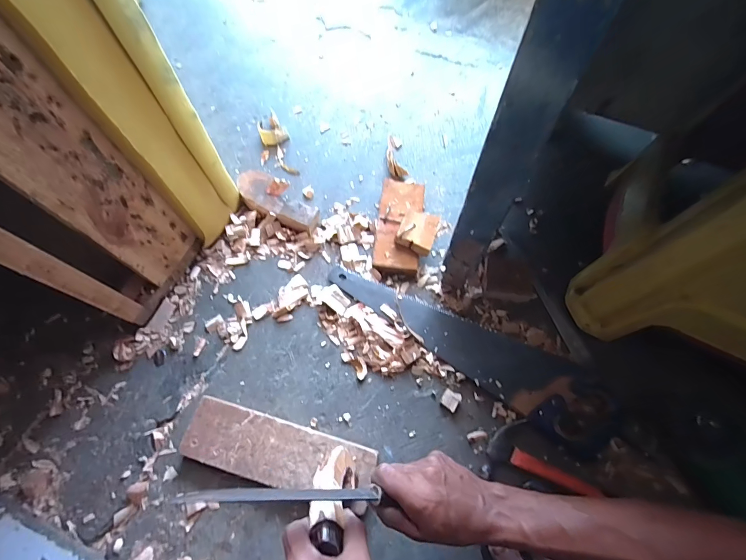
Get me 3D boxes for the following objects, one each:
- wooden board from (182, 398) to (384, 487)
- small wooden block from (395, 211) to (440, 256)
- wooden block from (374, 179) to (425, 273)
[{"bbox_3d":[-0.138,0.253,0.539,0.271,0.032,0.085,16,68,6],"label":"wooden board"},{"bbox_3d":[0.076,-0.082,0.634,0.060,0.032,0.067,16,69,7],"label":"small wooden block"},{"bbox_3d":[0.049,-0.100,0.673,0.078,0.037,0.183,6,67,2],"label":"wooden block"}]

